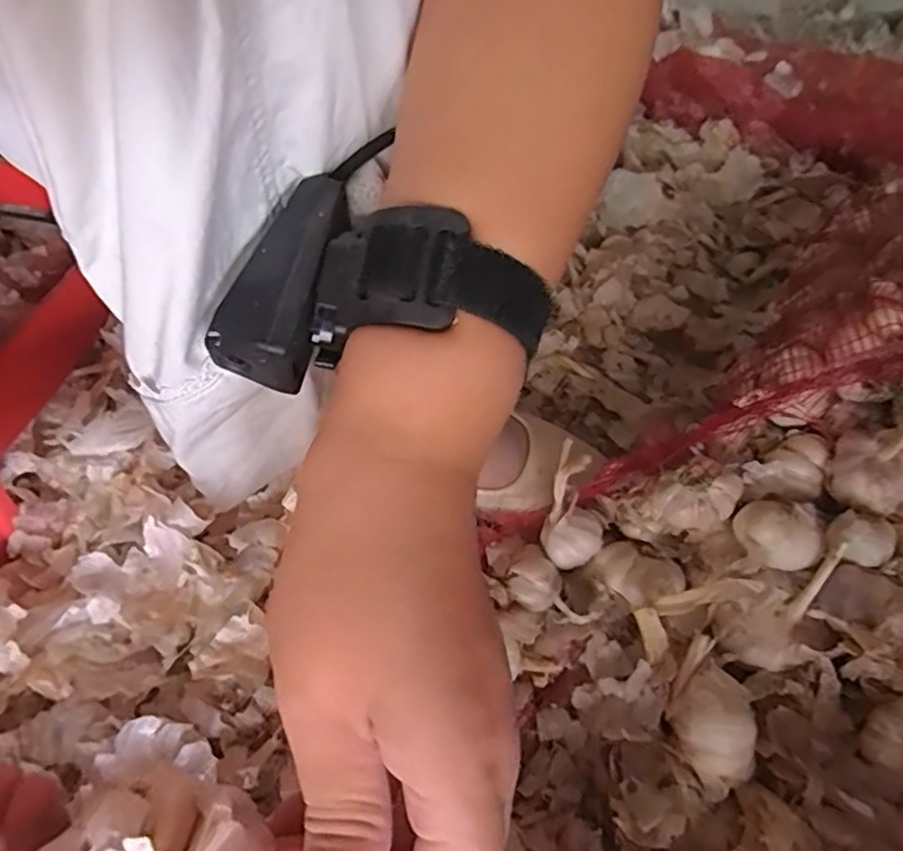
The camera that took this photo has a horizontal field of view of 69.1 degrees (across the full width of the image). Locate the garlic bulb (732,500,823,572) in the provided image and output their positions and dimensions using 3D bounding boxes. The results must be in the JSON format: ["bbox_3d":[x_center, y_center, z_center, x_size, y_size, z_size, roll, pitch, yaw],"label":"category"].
[{"bbox_3d":[0.178,0.061,0.363,0.038,0.035,0.034,10,50,6],"label":"garlic bulb"}]

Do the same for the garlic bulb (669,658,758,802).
[{"bbox_3d":[0.130,0.147,0.321,0.043,0.032,0.047,-28,56,-23],"label":"garlic bulb"}]

